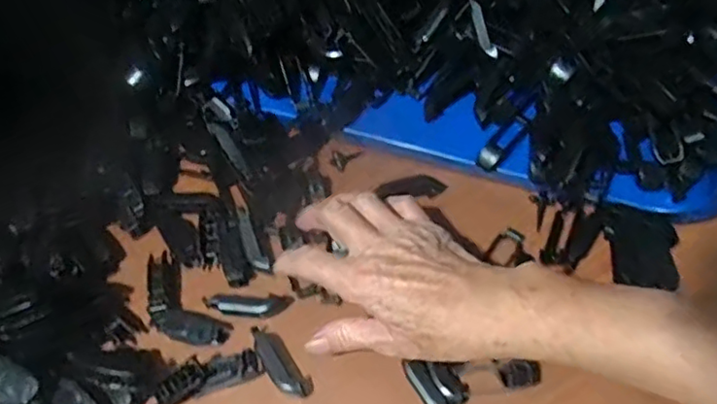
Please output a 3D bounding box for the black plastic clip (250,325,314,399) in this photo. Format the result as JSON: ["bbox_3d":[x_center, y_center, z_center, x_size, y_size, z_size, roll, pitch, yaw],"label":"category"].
[{"bbox_3d":[-0.052,0.103,0.406,0.020,0.014,0.055,-36,63,-17],"label":"black plastic clip"}]

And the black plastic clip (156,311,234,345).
[{"bbox_3d":[-0.111,0.084,0.422,0.044,0.017,0.023,11,60,11],"label":"black plastic clip"}]

